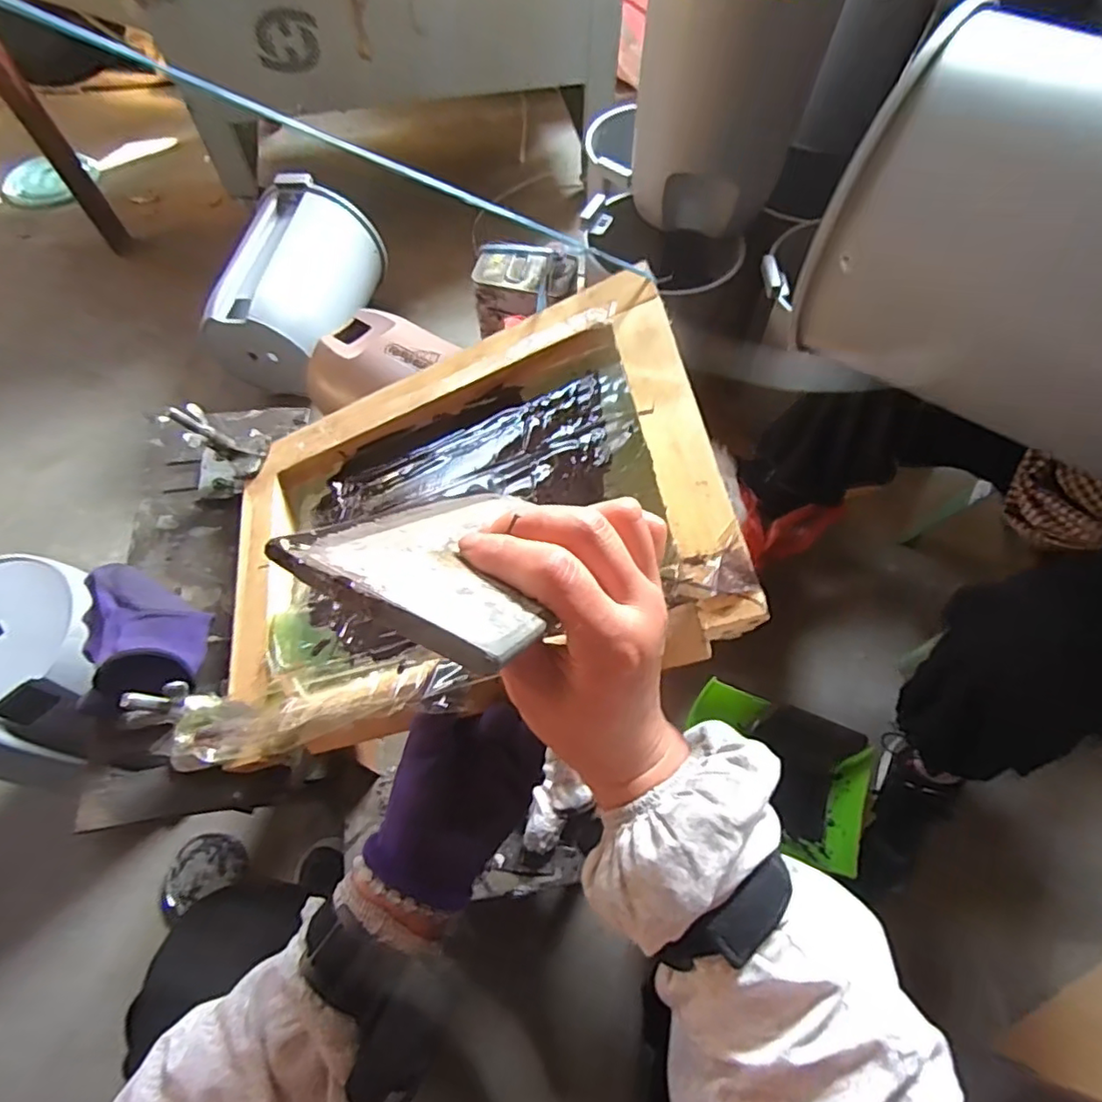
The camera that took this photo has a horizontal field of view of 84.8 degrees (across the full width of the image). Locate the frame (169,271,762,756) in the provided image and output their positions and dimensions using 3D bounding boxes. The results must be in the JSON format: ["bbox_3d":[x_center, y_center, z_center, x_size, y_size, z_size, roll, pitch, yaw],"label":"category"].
[{"bbox_3d":[-0.074,-0.017,0.410,0.363,0.046,0.259,-20,55,17],"label":"frame"}]

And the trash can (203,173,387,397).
[{"bbox_3d":[-0.475,-0.485,1.155,0.212,0.225,0.354,14,65,6],"label":"trash can"}]

